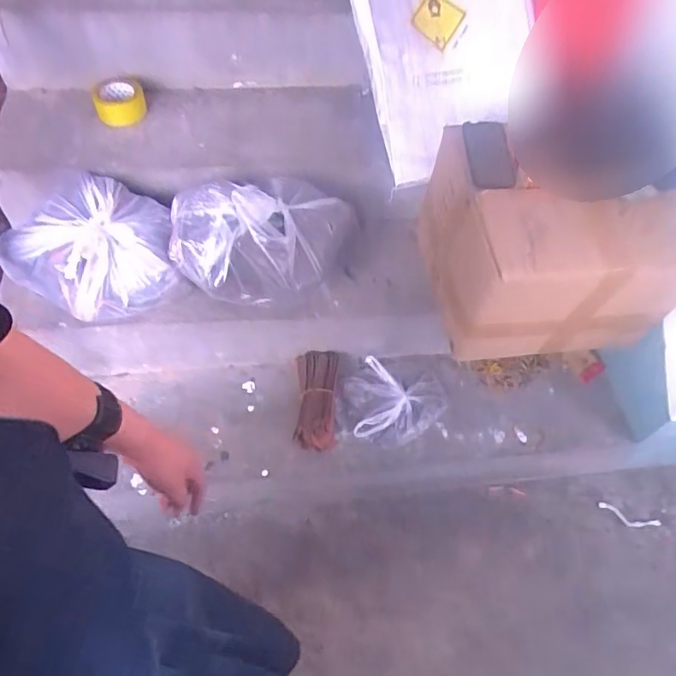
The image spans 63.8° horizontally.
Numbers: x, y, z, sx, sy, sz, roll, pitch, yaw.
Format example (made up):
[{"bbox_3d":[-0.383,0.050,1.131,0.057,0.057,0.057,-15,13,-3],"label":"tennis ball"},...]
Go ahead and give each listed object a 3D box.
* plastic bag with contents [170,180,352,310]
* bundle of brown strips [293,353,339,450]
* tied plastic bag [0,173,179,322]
[{"bbox_3d":[-0.153,-0.204,1.122,0.371,0.164,0.218,-3,58,-4],"label":"plastic bag with contents"},{"bbox_3d":[-0.046,0.127,1.230,0.100,0.086,0.228,0,58,-2],"label":"bundle of brown strips"},{"bbox_3d":[-0.506,-0.186,1.119,0.325,0.145,0.277,-9,58,-8],"label":"tied plastic bag"}]

